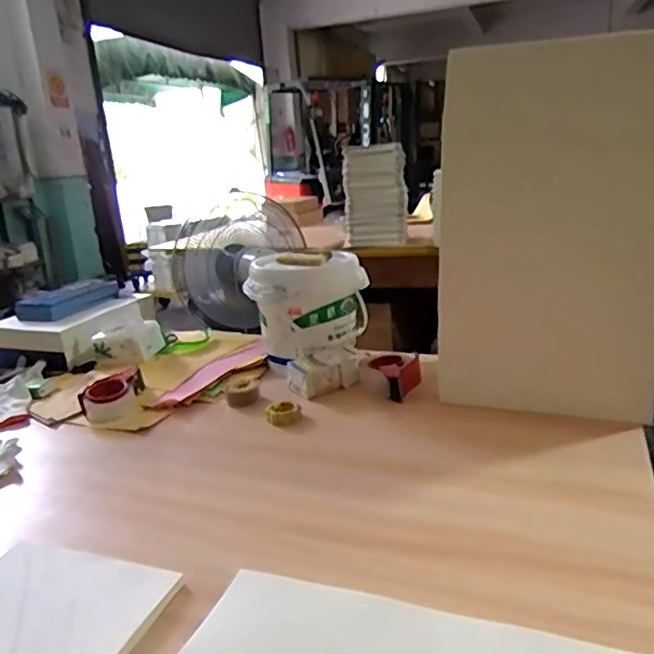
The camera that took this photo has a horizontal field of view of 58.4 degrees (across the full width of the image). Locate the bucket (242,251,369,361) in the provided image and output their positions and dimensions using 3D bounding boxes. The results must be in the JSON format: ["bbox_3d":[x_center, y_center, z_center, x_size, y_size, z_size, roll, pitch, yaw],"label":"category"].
[{"bbox_3d":[-0.045,-0.061,1.378,0.277,0.201,0.224,-5,17,-1],"label":"bucket"}]

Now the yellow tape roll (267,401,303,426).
[{"bbox_3d":[-0.082,0.167,1.132,0.065,0.026,0.065,-4,19,1],"label":"yellow tape roll"}]

